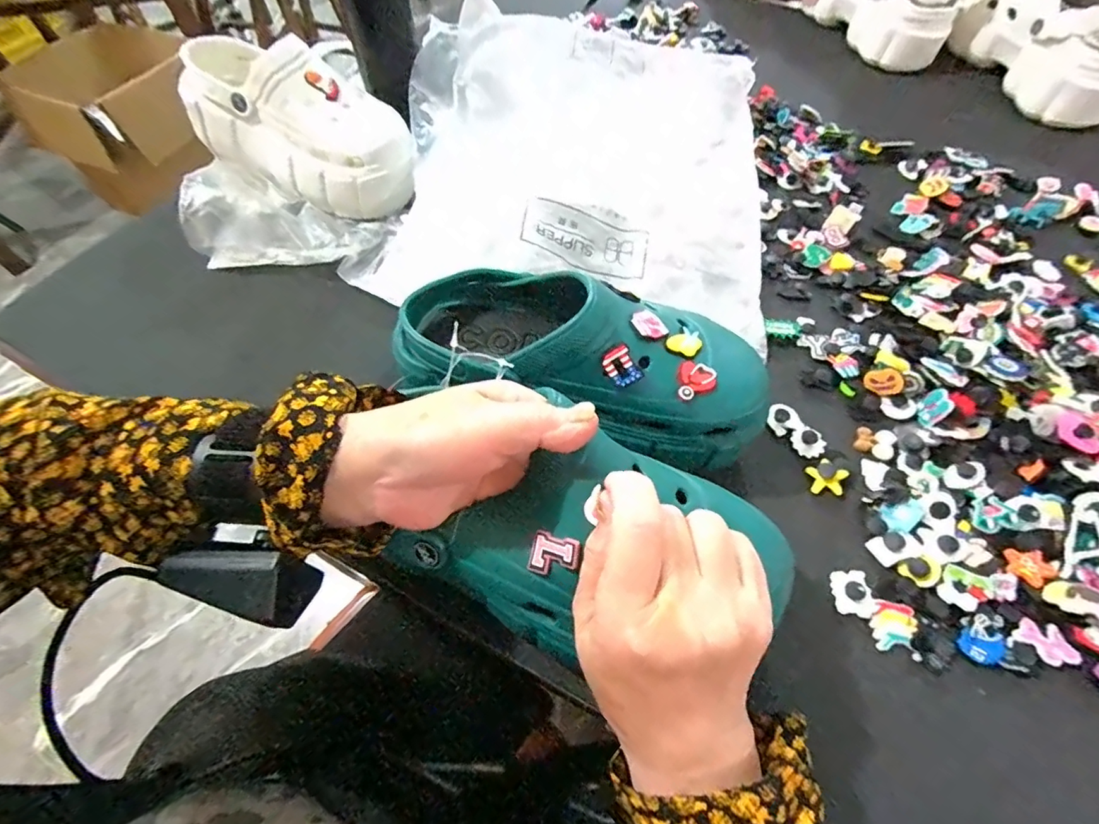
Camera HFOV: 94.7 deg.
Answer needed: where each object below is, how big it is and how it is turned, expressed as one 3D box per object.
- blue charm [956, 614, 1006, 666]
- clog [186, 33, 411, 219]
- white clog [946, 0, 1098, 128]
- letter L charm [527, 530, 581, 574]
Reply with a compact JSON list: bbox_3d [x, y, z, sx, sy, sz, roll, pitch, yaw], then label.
[{"bbox_3d":[0.254,0.135,0.297,0.024,0.007,0.022,-27,61,-16],"label":"blue charm"},{"bbox_3d":[-0.245,-0.284,0.500,0.238,0.106,0.097,22,60,15],"label":"clog"},{"bbox_3d":[0.603,-0.453,0.611,0.101,0.110,0.233,-6,57,-3],"label":"white clog"},{"bbox_3d":[0.002,0.069,0.243,0.024,0.004,0.020,8,85,29],"label":"letter L charm"}]

